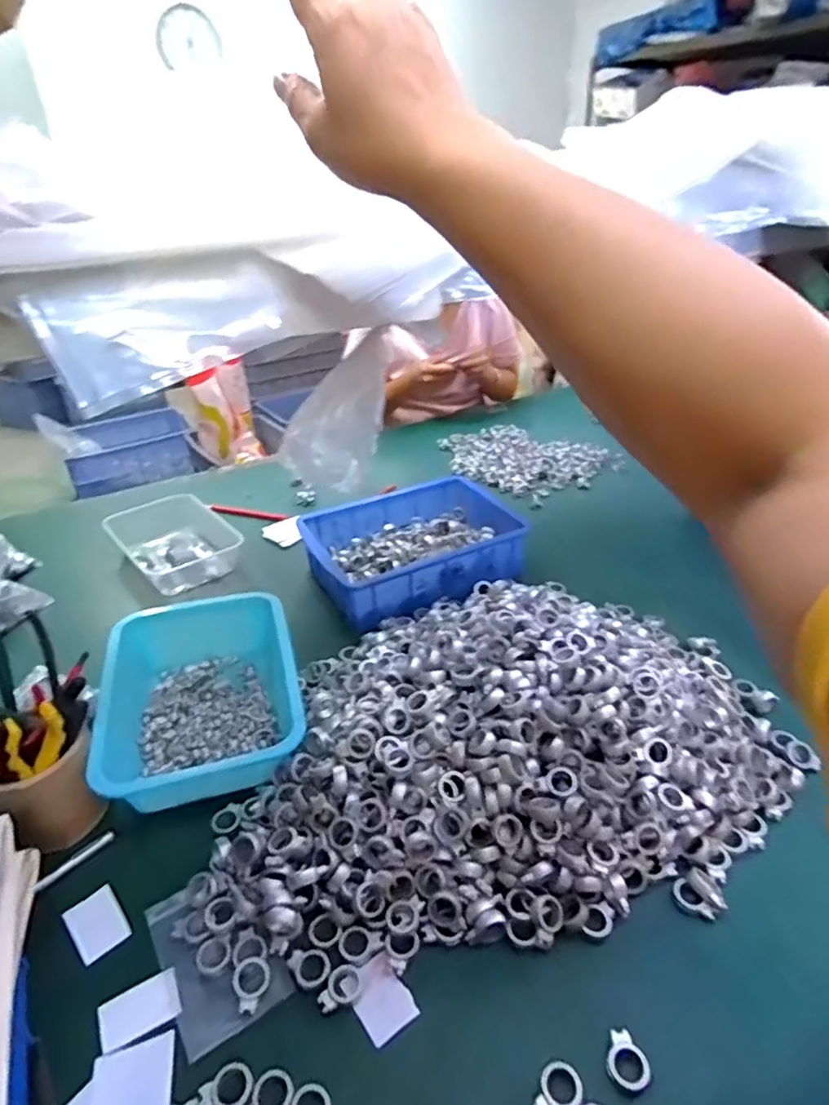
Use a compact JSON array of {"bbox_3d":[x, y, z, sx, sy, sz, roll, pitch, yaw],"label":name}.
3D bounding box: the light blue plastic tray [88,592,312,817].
[{"bbox_3d":[-0.230,0.148,0.687,0.195,0.070,0.271,-10,33,-13],"label":"light blue plastic tray"}]

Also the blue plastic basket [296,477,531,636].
[{"bbox_3d":[-0.001,-0.012,0.910,0.296,0.069,0.204,-17,35,-22],"label":"blue plastic basket"}]

